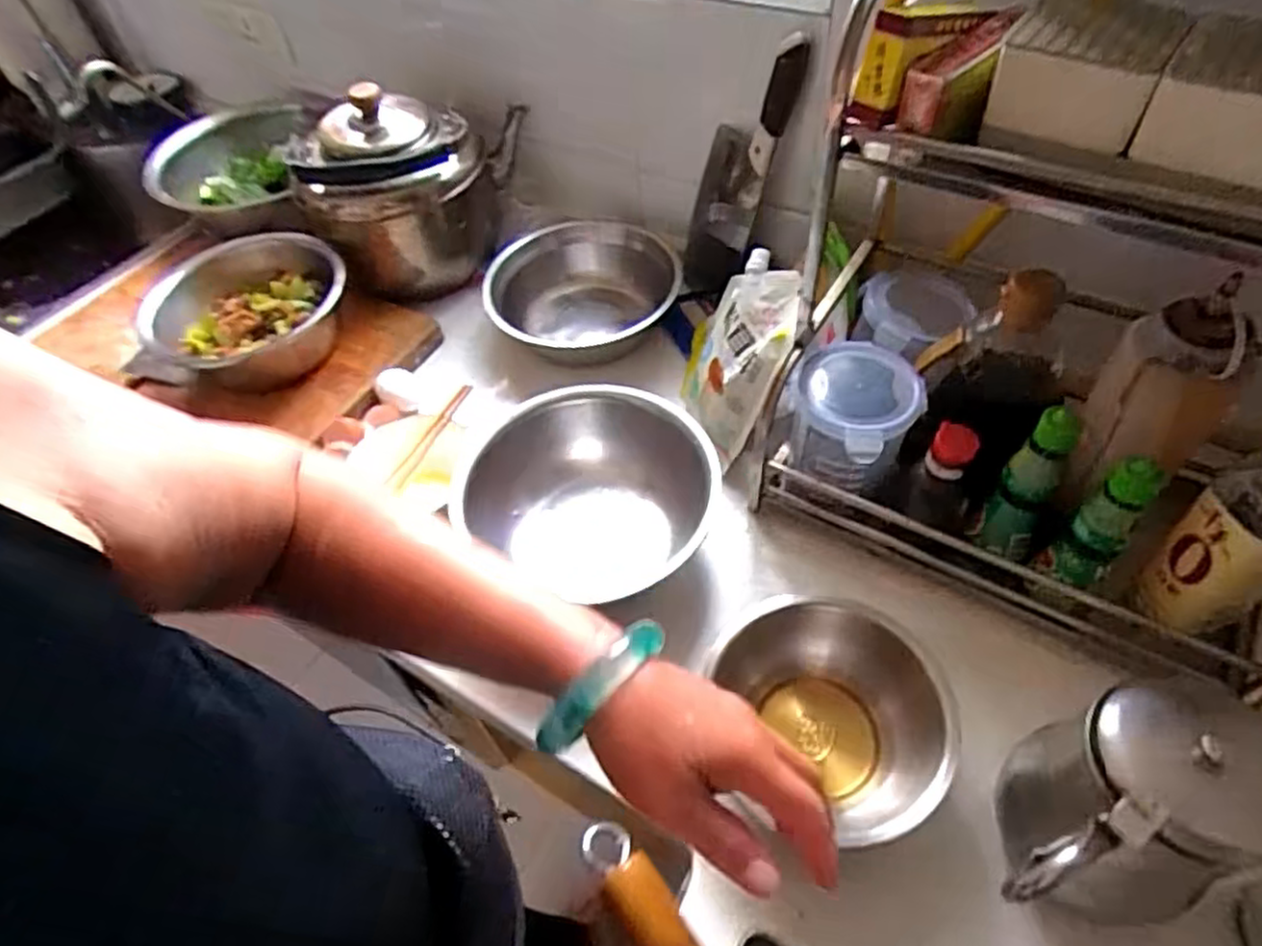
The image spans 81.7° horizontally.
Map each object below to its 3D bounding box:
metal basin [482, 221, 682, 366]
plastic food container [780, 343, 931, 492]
[{"bbox_3d":[-0.054,-0.207,0.870,0.214,0.086,0.214,-3,51,3],"label":"metal basin"},{"bbox_3d":[0.189,-0.039,0.626,0.103,0.106,0.095,-3,51,3],"label":"plastic food container"}]

